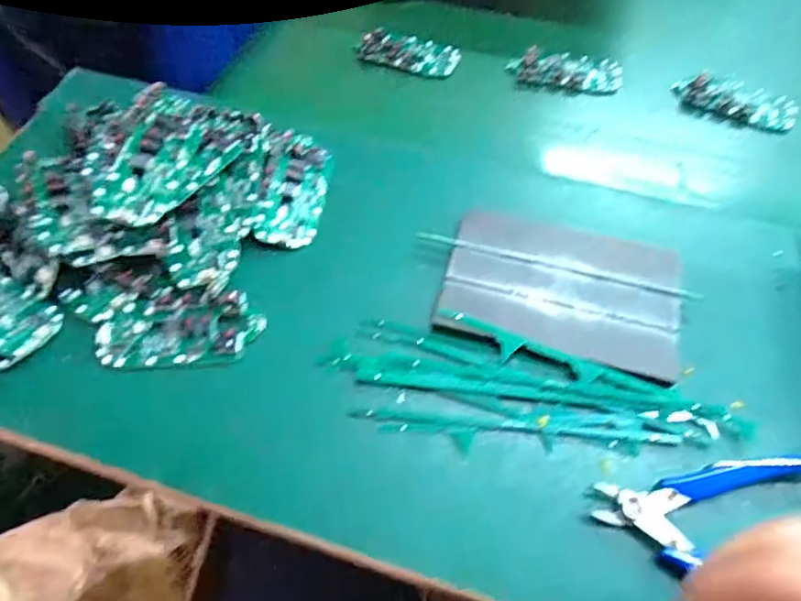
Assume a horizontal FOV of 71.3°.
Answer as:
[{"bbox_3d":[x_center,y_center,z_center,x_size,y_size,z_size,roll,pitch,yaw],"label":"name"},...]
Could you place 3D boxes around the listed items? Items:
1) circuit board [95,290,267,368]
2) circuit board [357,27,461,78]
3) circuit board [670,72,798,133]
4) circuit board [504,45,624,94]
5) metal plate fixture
[{"bbox_3d":[-0.140,0.016,0.351,0.099,0.012,0.047,-4,60,-3],"label":"circuit board"},{"bbox_3d":[0.009,-0.236,0.528,0.093,0.013,0.045,20,62,10],"label":"circuit board"},{"bbox_3d":[0.295,-0.176,0.496,0.098,0.023,0.035,31,64,16],"label":"circuit board"},{"bbox_3d":[0.152,-0.211,0.512,0.101,0.016,0.040,3,60,1],"label":"circuit board"},{"bbox_3d":[0.107,-0.011,0.370,0.150,0.009,0.103,13,61,6],"label":"metal plate fixture"}]

